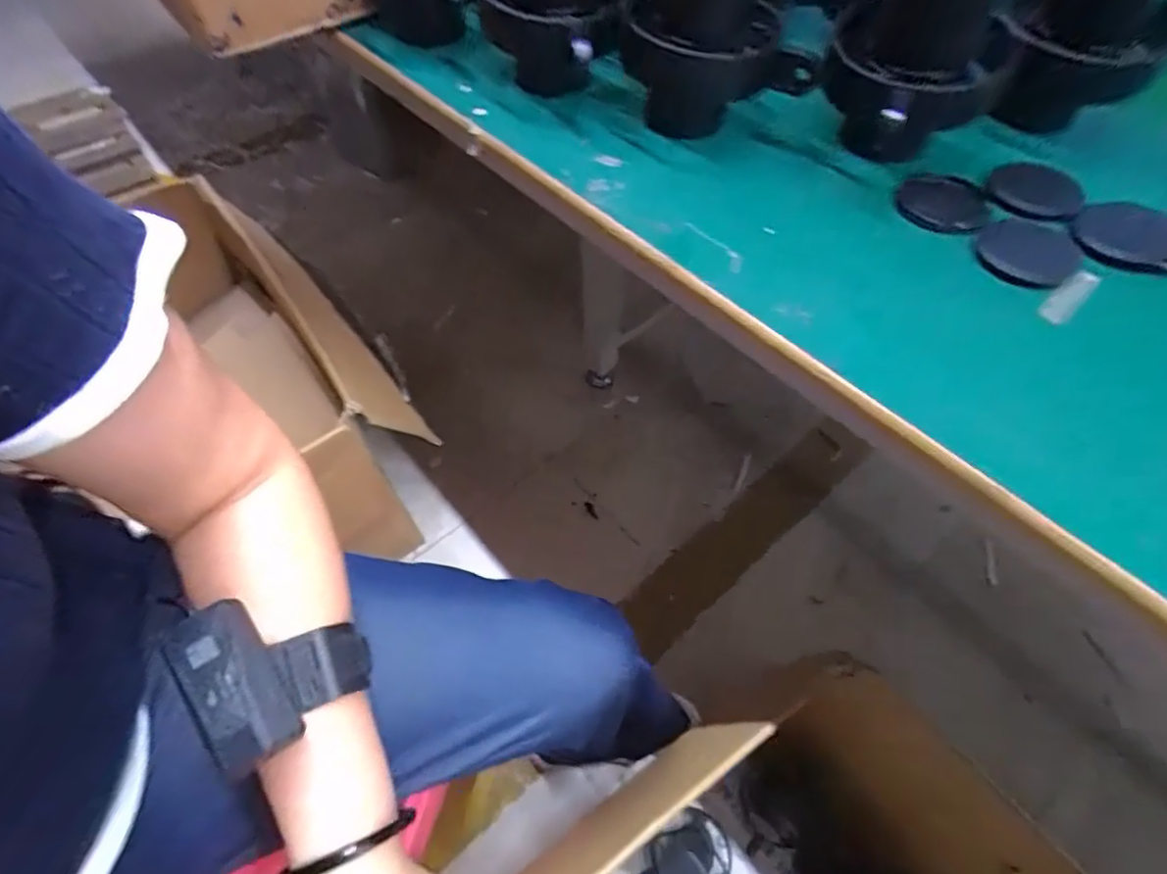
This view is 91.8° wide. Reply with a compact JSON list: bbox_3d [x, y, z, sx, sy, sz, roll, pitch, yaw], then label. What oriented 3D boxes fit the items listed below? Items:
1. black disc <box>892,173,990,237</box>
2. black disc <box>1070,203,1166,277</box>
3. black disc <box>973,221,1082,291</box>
[{"bbox_3d":[0.208,-0.136,0.328,0.049,0.007,0.052,31,62,20],"label":"black disc"},{"bbox_3d":[0.305,-0.113,0.317,0.055,0.006,0.056,-1,56,1],"label":"black disc"},{"bbox_3d":[0.237,-0.099,0.301,0.047,0.006,0.053,37,64,23],"label":"black disc"}]

